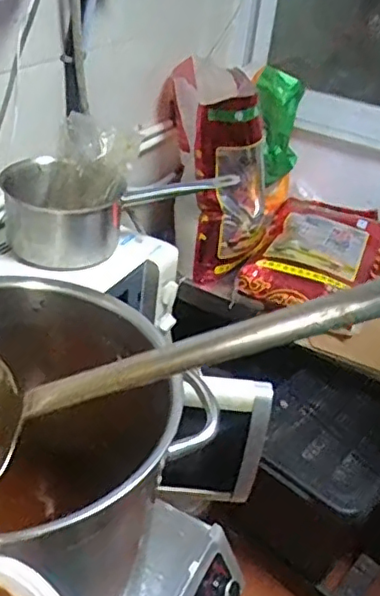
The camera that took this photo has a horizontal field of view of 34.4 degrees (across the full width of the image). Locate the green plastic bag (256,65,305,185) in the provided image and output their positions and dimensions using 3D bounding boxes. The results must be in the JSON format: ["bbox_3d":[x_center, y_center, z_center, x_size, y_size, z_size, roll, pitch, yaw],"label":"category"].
[{"bbox_3d":[0.235,-0.463,1.693,0.129,0.347,0.088,24,58,23],"label":"green plastic bag"}]

